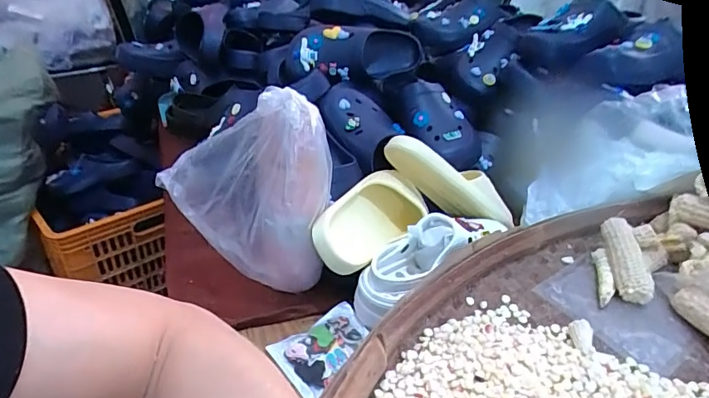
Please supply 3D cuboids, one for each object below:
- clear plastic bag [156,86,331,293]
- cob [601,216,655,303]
[{"bbox_3d":[-0.125,0.000,0.551,0.186,0.237,0.066,2,29,0],"label":"clear plastic bag"},{"bbox_3d":[0.333,0.072,0.572,0.033,0.027,0.110,4,51,0],"label":"cob"}]

